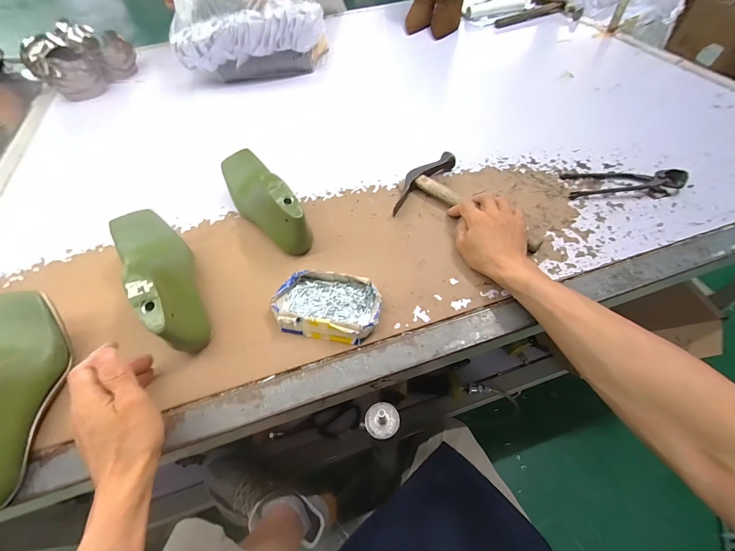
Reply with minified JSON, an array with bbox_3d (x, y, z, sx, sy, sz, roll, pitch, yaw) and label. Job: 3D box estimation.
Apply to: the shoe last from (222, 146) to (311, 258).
[{"bbox_3d":[-0.162,-0.120,0.485,0.072,0.091,0.209,-27,57,-15],"label":"shoe last"}]

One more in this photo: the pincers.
[{"bbox_3d":[0.404,-0.156,0.511,0.156,0.029,0.060,0,54,4],"label":"pincers"}]

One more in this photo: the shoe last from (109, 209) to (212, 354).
[{"bbox_3d":[-0.253,-0.005,0.404,0.071,0.098,0.224,-37,60,-21],"label":"shoe last"}]

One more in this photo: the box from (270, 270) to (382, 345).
[{"bbox_3d":[-0.051,0.037,0.401,0.131,0.034,0.080,9,55,10],"label":"box"}]

